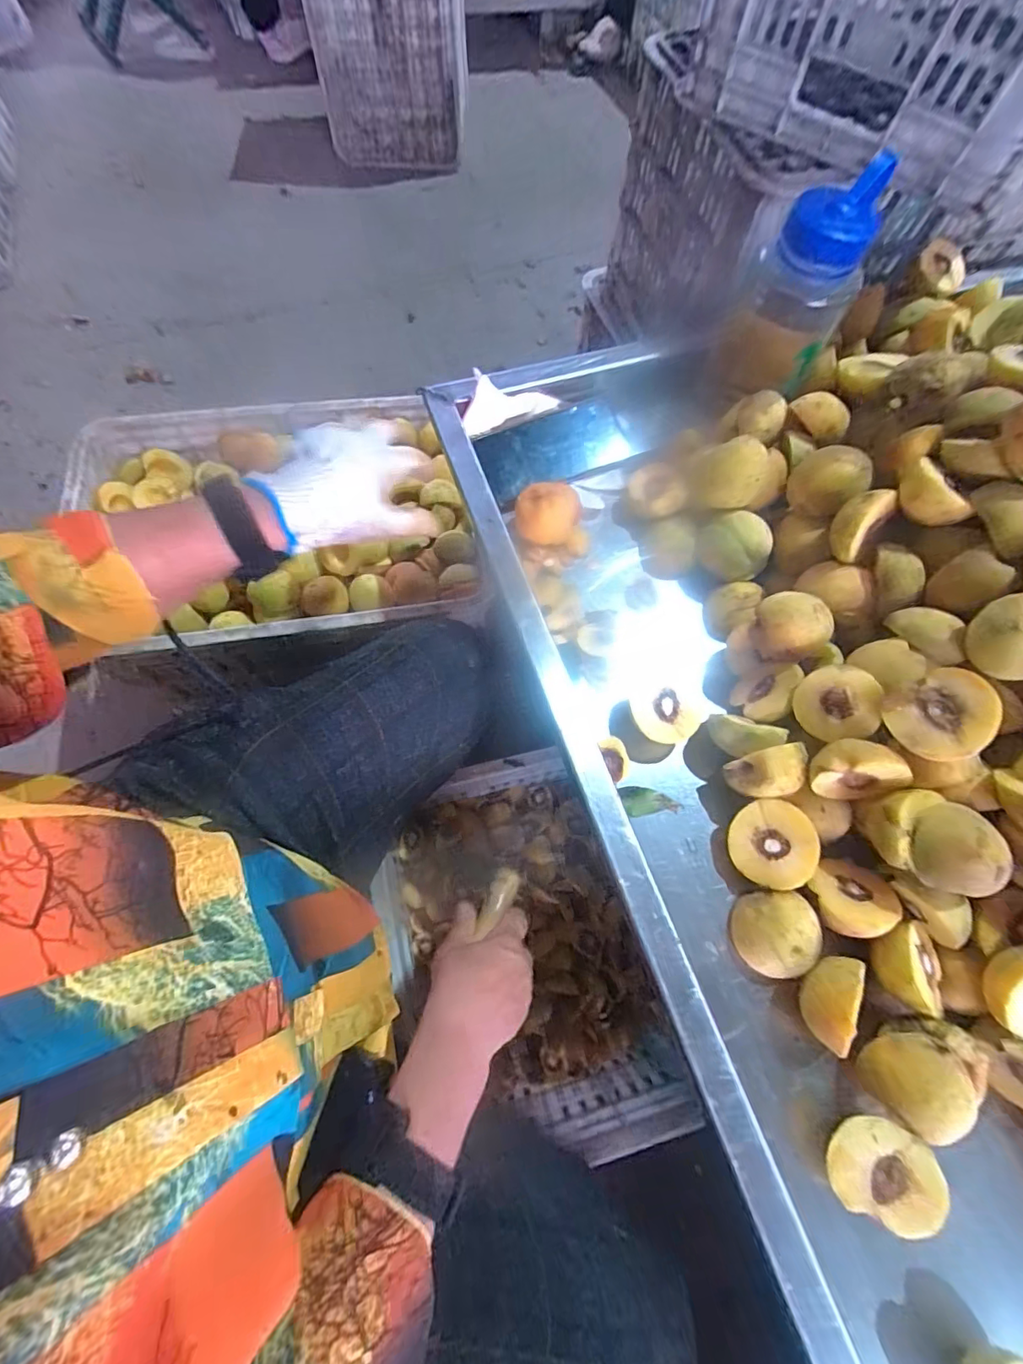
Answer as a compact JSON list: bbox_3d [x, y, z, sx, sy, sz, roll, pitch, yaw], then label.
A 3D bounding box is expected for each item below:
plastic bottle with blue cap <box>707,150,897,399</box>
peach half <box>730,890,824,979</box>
[{"bbox_3d":[0.239,-0.324,0.452,0.087,0.170,0.087,8,69,0],"label":"plastic bottle with blue cap"},{"bbox_3d":[0.193,0.183,0.368,0.051,0.033,0.056,8,69,0],"label":"peach half"}]

